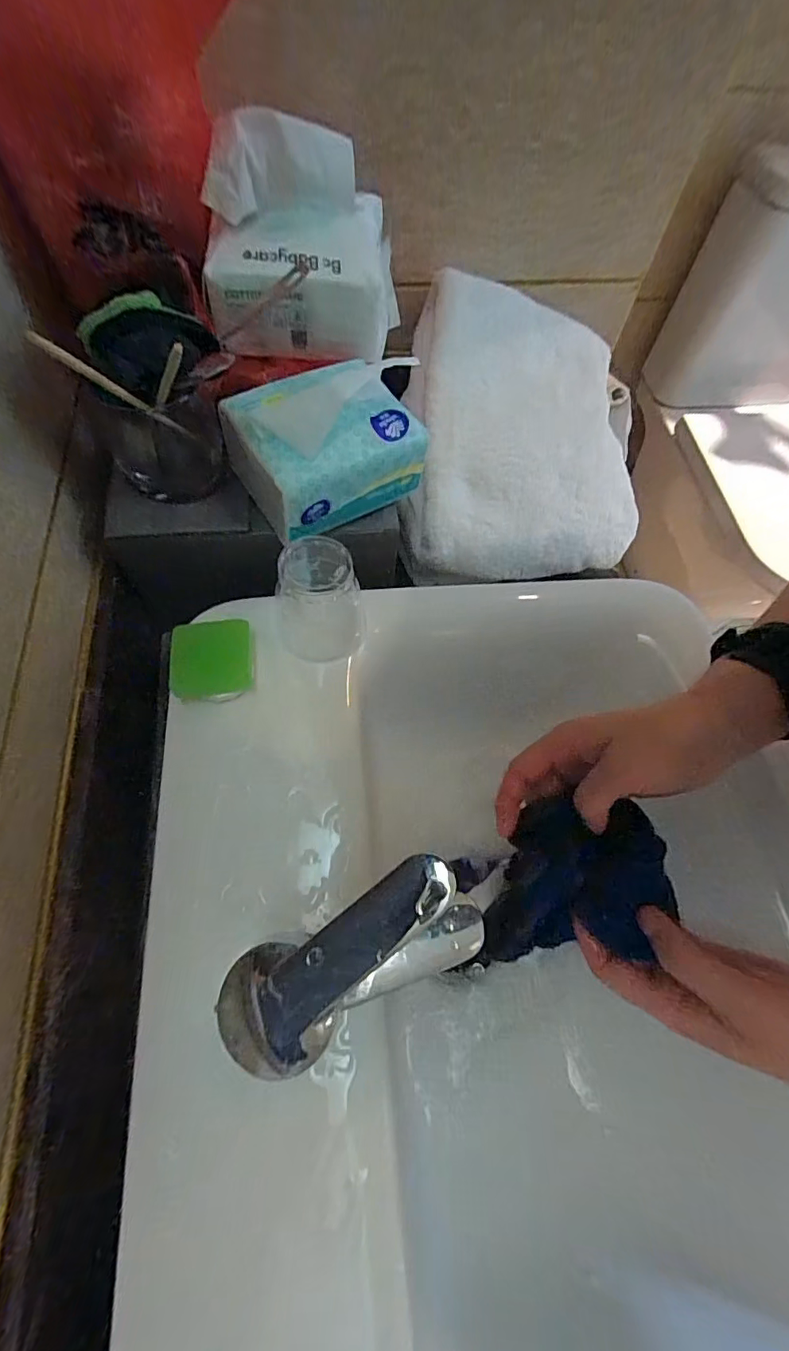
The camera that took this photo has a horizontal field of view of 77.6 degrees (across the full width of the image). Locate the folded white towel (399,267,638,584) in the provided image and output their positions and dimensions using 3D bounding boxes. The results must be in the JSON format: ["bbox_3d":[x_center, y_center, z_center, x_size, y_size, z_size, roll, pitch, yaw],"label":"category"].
[{"bbox_3d":[0.123,-0.238,0.500,0.241,0.070,0.282,0,87,-17],"label":"folded white towel"}]

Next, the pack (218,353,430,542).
[{"bbox_3d":[-0.049,-0.174,0.370,0.133,0.092,0.093,-29,69,-17],"label":"pack"}]

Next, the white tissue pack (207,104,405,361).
[{"bbox_3d":[-0.066,-0.313,0.353,0.133,0.111,0.099,-3,64,-5],"label":"white tissue pack"}]

